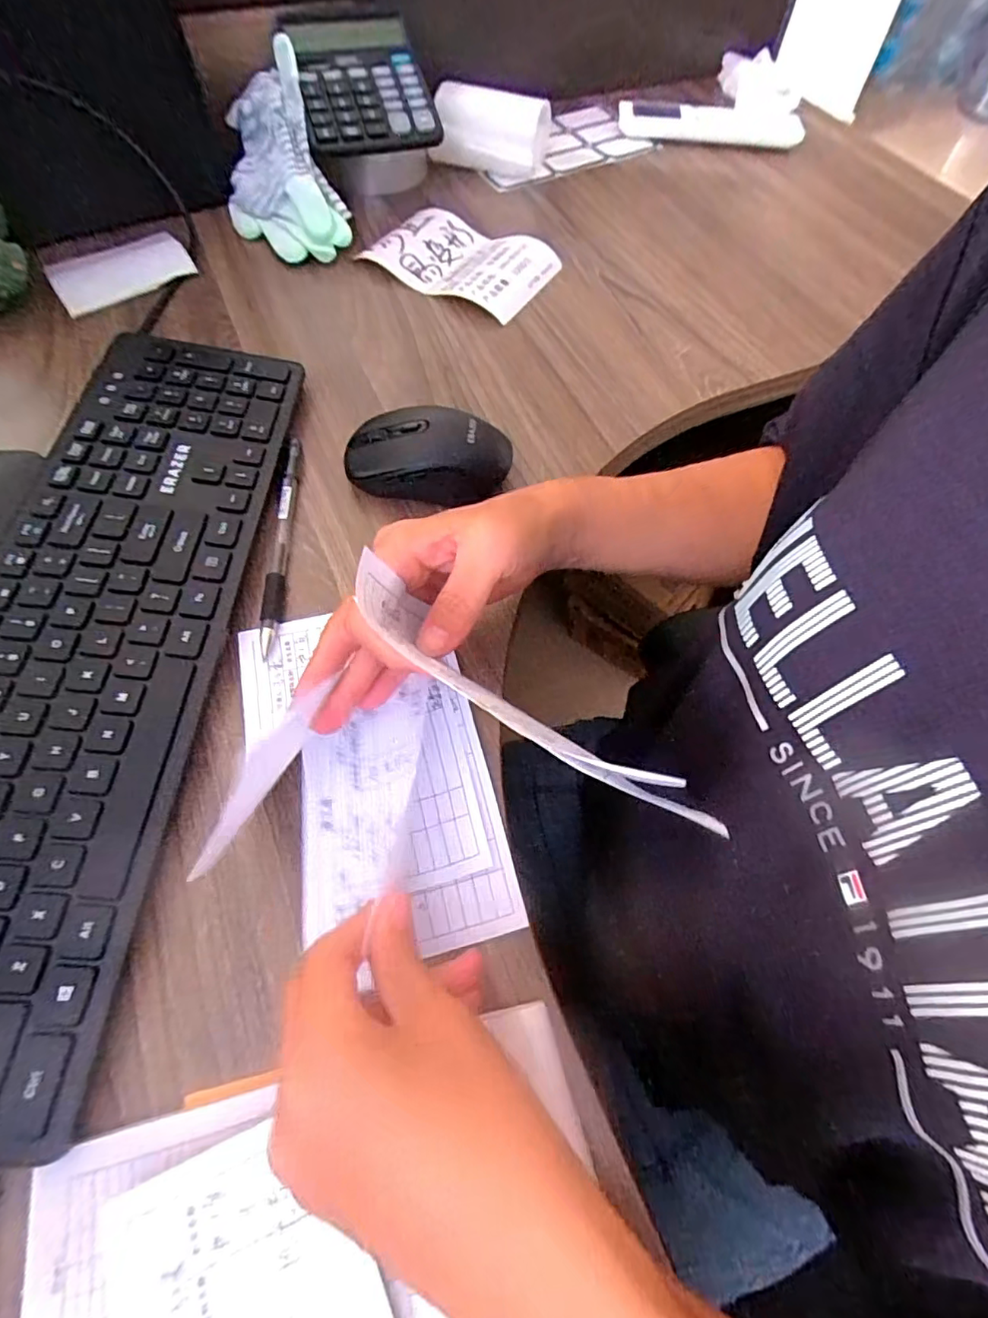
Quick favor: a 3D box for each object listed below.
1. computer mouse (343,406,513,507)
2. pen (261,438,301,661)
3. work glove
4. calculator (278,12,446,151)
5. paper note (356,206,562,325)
[{"bbox_3d":[-0.041,-0.126,0.354,0.099,0.036,0.056,4,62,0],"label":"computer mouse"},{"bbox_3d":[-0.126,-0.072,0.338,0.011,0.010,0.153,-3,62,-4],"label":"pen"},{"bbox_3d":[-0.190,-0.426,0.494,0.088,0.053,0.194,-18,80,-12],"label":"work glove"},{"bbox_3d":[-0.112,-0.510,0.503,0.117,0.019,0.145,-13,78,-13],"label":"calculator"},{"bbox_3d":[-0.026,-0.343,0.484,0.145,0.016,0.096,29,65,12],"label":"paper note"}]

